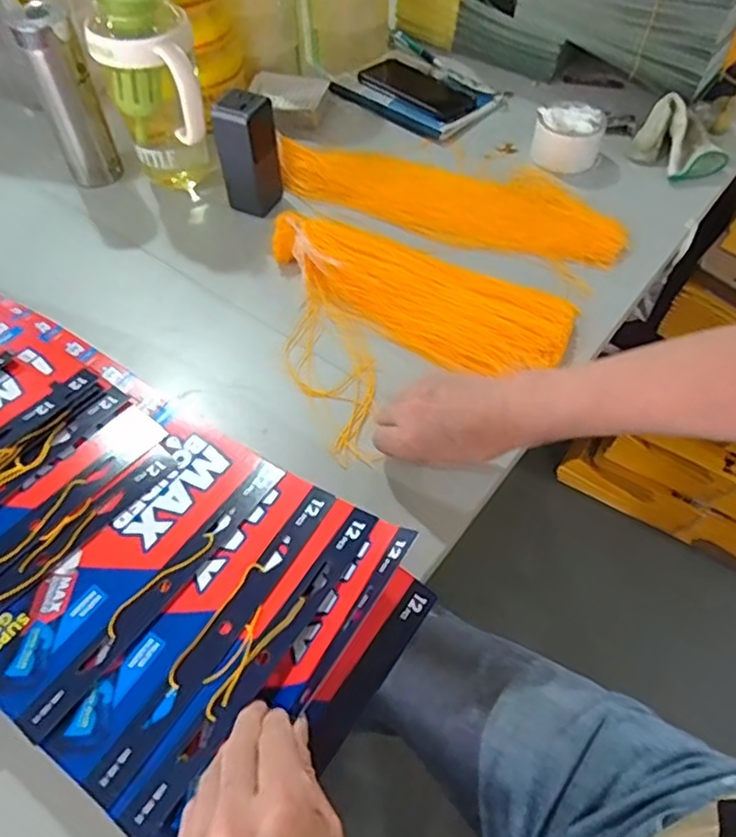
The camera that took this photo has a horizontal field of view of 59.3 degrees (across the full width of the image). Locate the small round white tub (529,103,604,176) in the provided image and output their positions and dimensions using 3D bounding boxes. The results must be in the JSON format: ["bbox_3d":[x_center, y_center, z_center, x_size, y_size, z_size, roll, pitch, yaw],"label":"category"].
[{"bbox_3d":[0.238,-0.338,0.772,0.076,0.055,0.059,27,61,16],"label":"small round white tub"}]

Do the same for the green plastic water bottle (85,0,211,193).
[{"bbox_3d":[-0.230,-0.356,0.691,0.097,0.245,0.105,-14,58,-9],"label":"green plastic water bottle"}]

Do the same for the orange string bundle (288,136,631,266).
[{"bbox_3d":[0.095,-0.271,0.773,0.412,0.012,0.139,14,58,9],"label":"orange string bundle"}]

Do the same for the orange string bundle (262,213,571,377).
[{"bbox_3d":[0.048,-0.135,0.666,0.326,0.036,0.137,27,61,17],"label":"orange string bundle"}]

